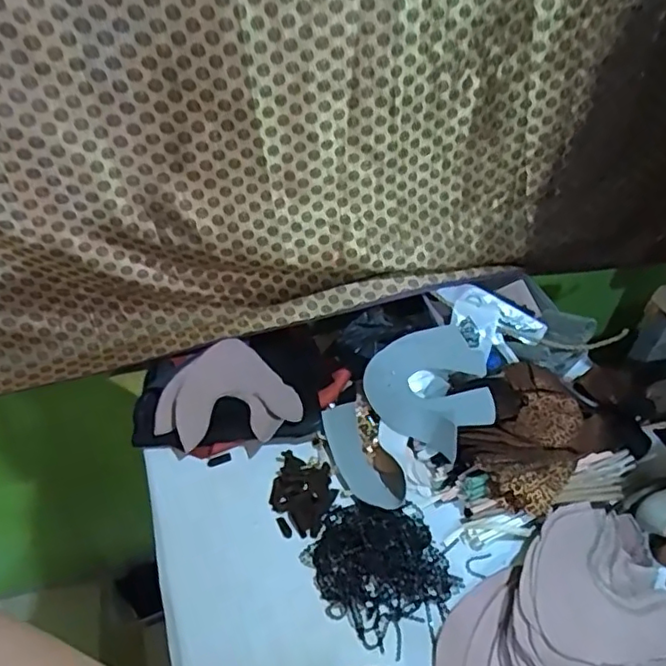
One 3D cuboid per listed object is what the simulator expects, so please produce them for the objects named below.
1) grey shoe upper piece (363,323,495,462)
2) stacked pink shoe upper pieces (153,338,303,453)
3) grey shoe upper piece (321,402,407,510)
[{"bbox_3d":[0.155,0.077,0.812,0.178,0.070,0.159,-26,52,-27],"label":"grey shoe upper piece"},{"bbox_3d":[-0.141,0.083,0.813,0.190,0.046,0.159,-1,45,-6],"label":"stacked pink shoe upper pieces"},{"bbox_3d":[0.033,0.159,0.755,0.055,0.027,0.155,-18,49,-21],"label":"grey shoe upper piece"}]

